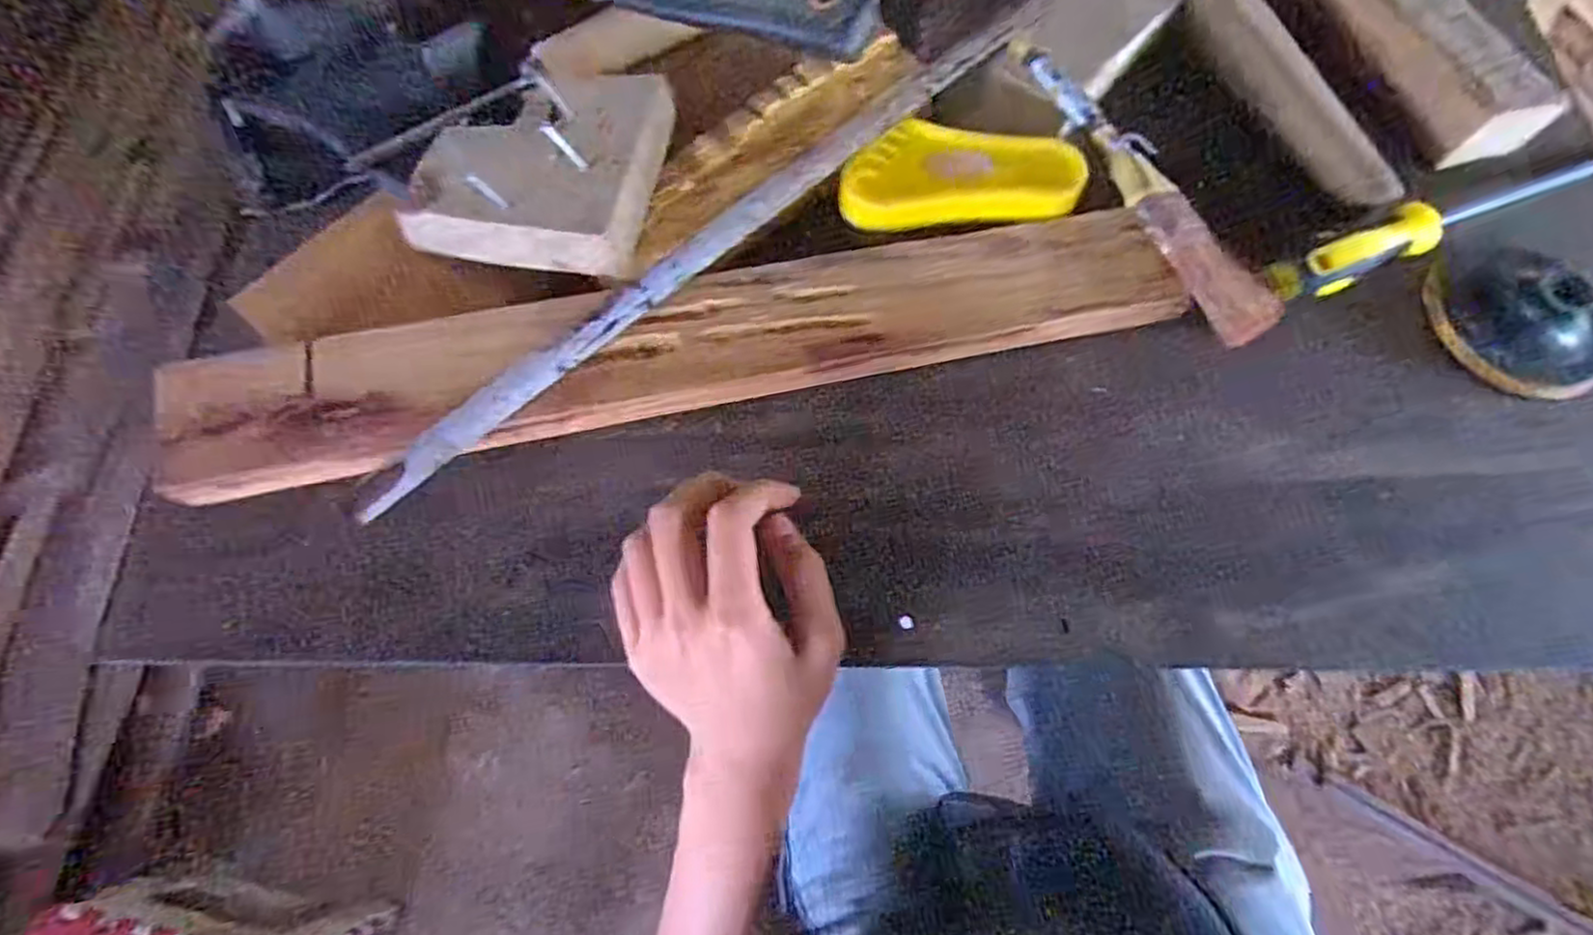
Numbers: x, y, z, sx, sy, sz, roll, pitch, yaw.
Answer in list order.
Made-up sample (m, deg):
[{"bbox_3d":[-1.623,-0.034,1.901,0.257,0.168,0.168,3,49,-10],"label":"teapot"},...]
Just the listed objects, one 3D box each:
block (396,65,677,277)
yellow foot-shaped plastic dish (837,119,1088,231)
[{"bbox_3d":[-0.124,-0.150,0.336,0.118,0.033,0.109,8,68,2],"label":"block"},{"bbox_3d":[0.085,-0.153,0.368,0.124,0.015,0.053,-4,68,-3],"label":"yellow foot-shaped plastic dish"}]

